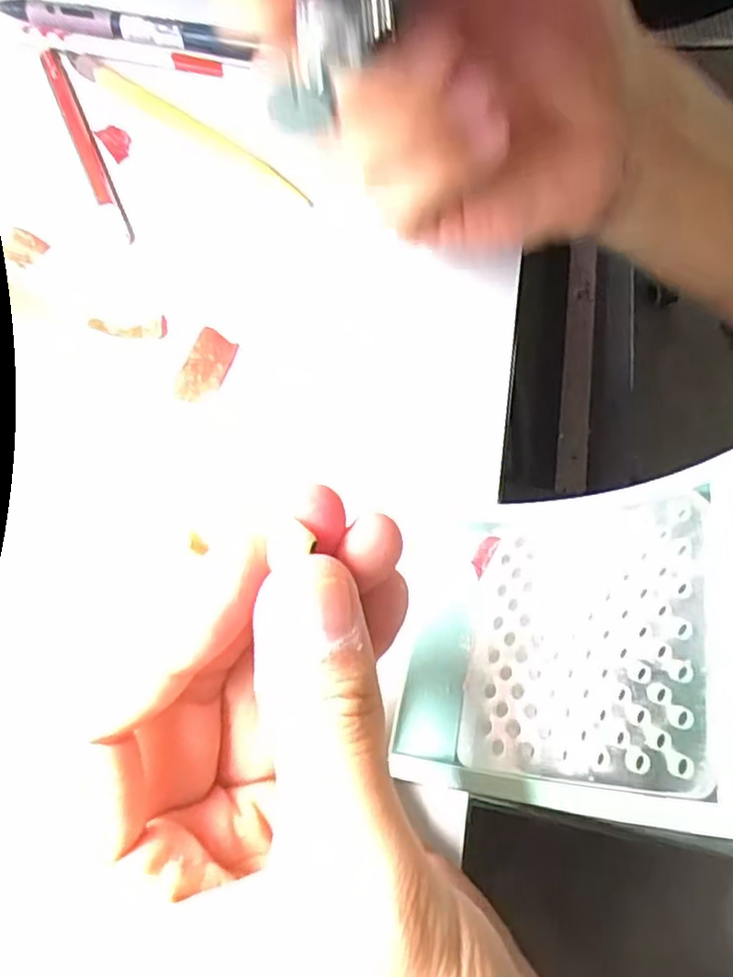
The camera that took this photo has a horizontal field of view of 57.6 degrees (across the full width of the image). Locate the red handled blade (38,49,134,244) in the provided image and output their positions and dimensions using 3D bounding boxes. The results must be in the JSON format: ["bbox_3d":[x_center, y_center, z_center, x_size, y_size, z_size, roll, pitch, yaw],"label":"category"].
[{"bbox_3d":[-0.117,-0.144,0.273,0.009,0.006,0.118,-23,69,-11],"label":"red handled blade"}]

